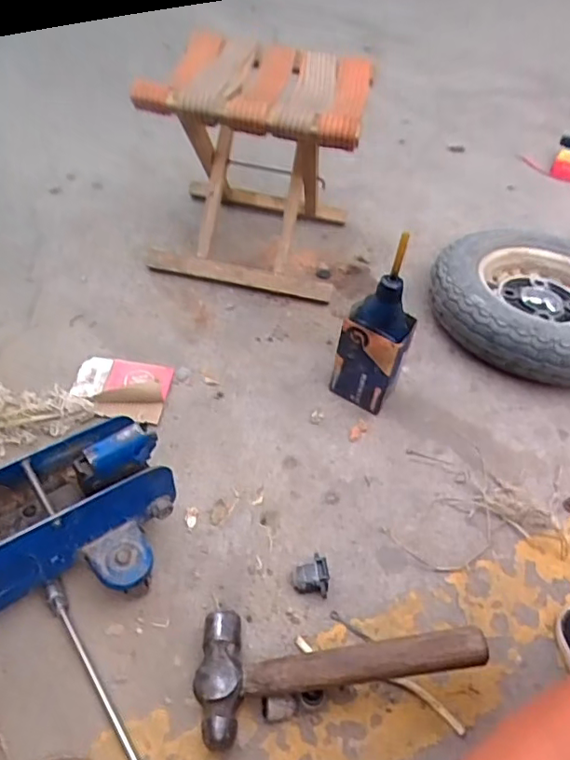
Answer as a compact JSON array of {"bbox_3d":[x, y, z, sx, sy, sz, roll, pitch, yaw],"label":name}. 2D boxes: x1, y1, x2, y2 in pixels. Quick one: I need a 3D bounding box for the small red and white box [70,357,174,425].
[{"bbox_3d":[-0.212,0.005,0.743,0.118,0.026,0.098,9,46,1],"label":"small red and white box"}]

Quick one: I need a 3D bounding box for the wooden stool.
[{"bbox_3d":[-0.039,-0.350,0.903,0.300,0.331,0.266,14,47,6],"label":"wooden stool"}]

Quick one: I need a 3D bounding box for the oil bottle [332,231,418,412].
[{"bbox_3d":[0.113,-0.051,0.713,0.085,0.210,0.060,21,48,12],"label":"oil bottle"}]

